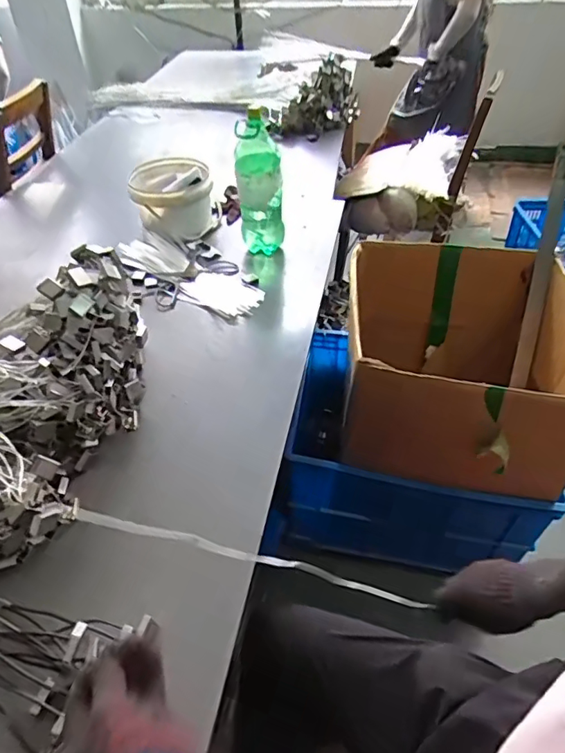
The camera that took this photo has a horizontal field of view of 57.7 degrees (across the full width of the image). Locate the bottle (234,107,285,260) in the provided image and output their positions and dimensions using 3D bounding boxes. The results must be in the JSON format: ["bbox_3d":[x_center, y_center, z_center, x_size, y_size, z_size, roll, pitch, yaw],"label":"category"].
[{"bbox_3d":[-0.051,-0.420,1.138,0.099,0.285,0.093,-4,44,-1],"label":"bottle"}]

